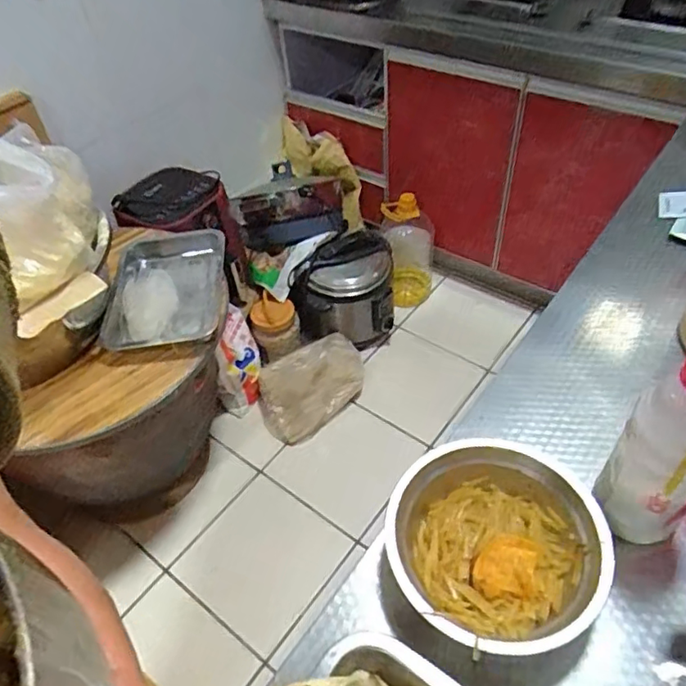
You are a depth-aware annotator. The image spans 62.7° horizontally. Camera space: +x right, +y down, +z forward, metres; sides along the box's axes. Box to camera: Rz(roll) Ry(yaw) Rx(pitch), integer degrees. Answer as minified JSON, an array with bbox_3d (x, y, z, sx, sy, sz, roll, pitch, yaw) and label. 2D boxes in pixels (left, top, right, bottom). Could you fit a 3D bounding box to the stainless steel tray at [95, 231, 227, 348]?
[{"bbox_3d":[-0.348,-0.105,1.117,0.214,0.050,0.321,-7,47,-1],"label":"stainless steel tray"}]

